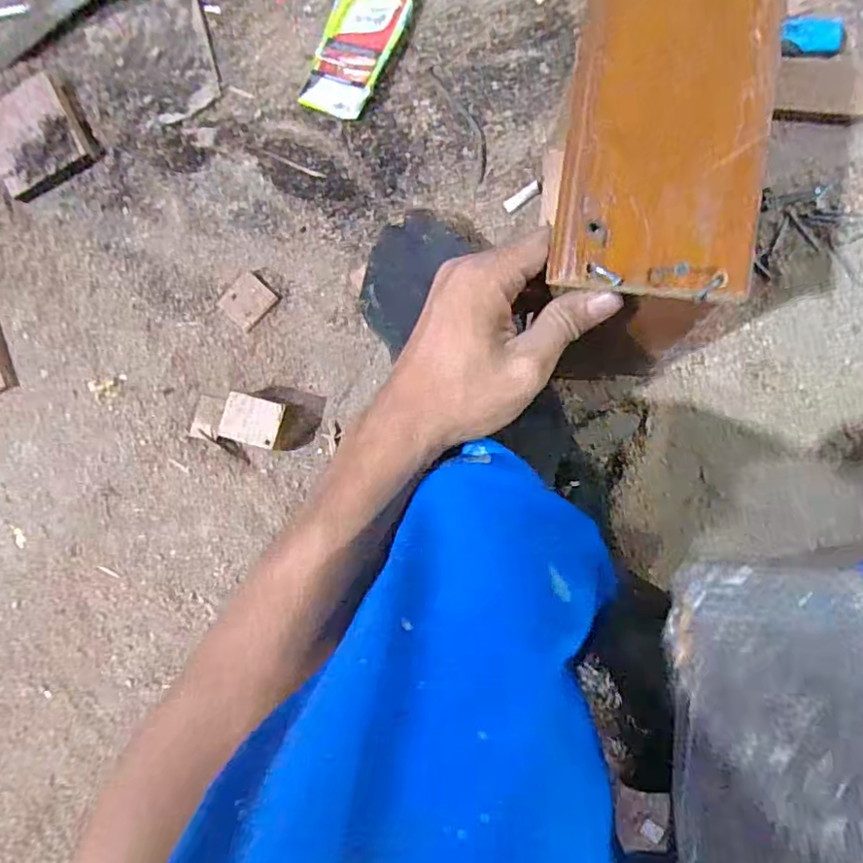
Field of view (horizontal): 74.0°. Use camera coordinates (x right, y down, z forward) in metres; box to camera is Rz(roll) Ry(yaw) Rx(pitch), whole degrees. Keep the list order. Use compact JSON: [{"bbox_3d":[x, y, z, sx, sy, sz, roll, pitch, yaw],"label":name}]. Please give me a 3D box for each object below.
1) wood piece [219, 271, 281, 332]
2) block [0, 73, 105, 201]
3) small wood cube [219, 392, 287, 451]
[{"bbox_3d":[-0.150,-0.106,0.470,0.039,0.005,0.036,-45,83,5],"label":"wood piece"},{"bbox_3d":[-0.337,-0.252,0.489,0.085,0.015,0.086,-31,85,7],"label":"block"},{"bbox_3d":[-0.136,-0.008,0.449,0.048,0.036,0.036,13,91,9],"label":"small wood cube"}]

